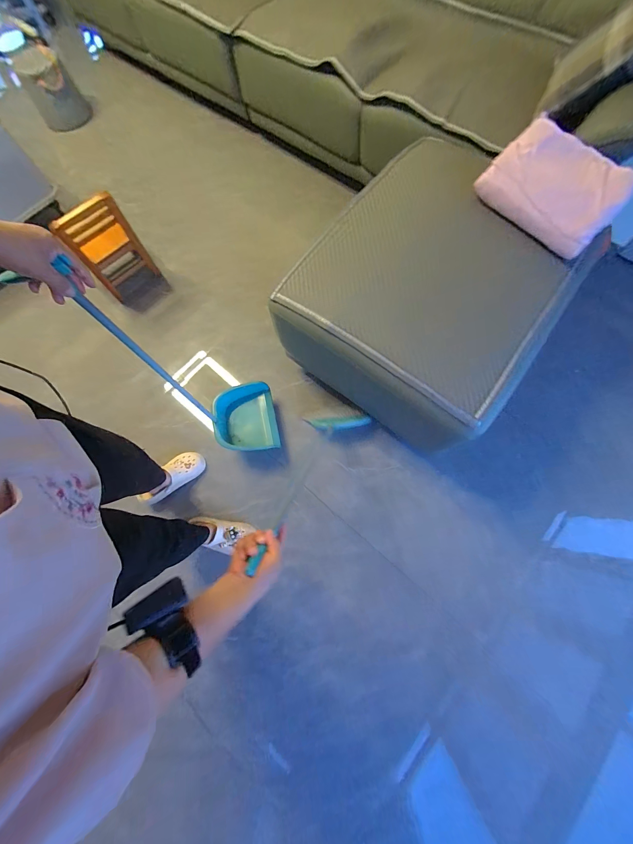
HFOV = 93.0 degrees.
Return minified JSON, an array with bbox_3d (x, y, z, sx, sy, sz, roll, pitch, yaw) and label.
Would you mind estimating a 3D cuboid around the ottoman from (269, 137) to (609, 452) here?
[{"bbox_3d":[0.355,-0.404,1.056,0.718,0.424,0.752,37,78,12],"label":"ottoman"}]

